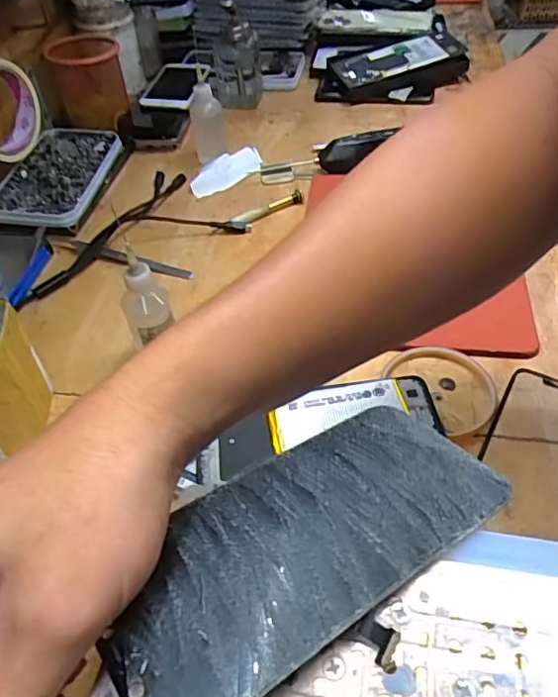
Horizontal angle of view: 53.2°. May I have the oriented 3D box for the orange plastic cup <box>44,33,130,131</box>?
[{"bbox_3d":[-0.227,-0.321,0.673,0.076,0.091,0.070,-14,48,-9],"label":"orange plastic cup"}]

